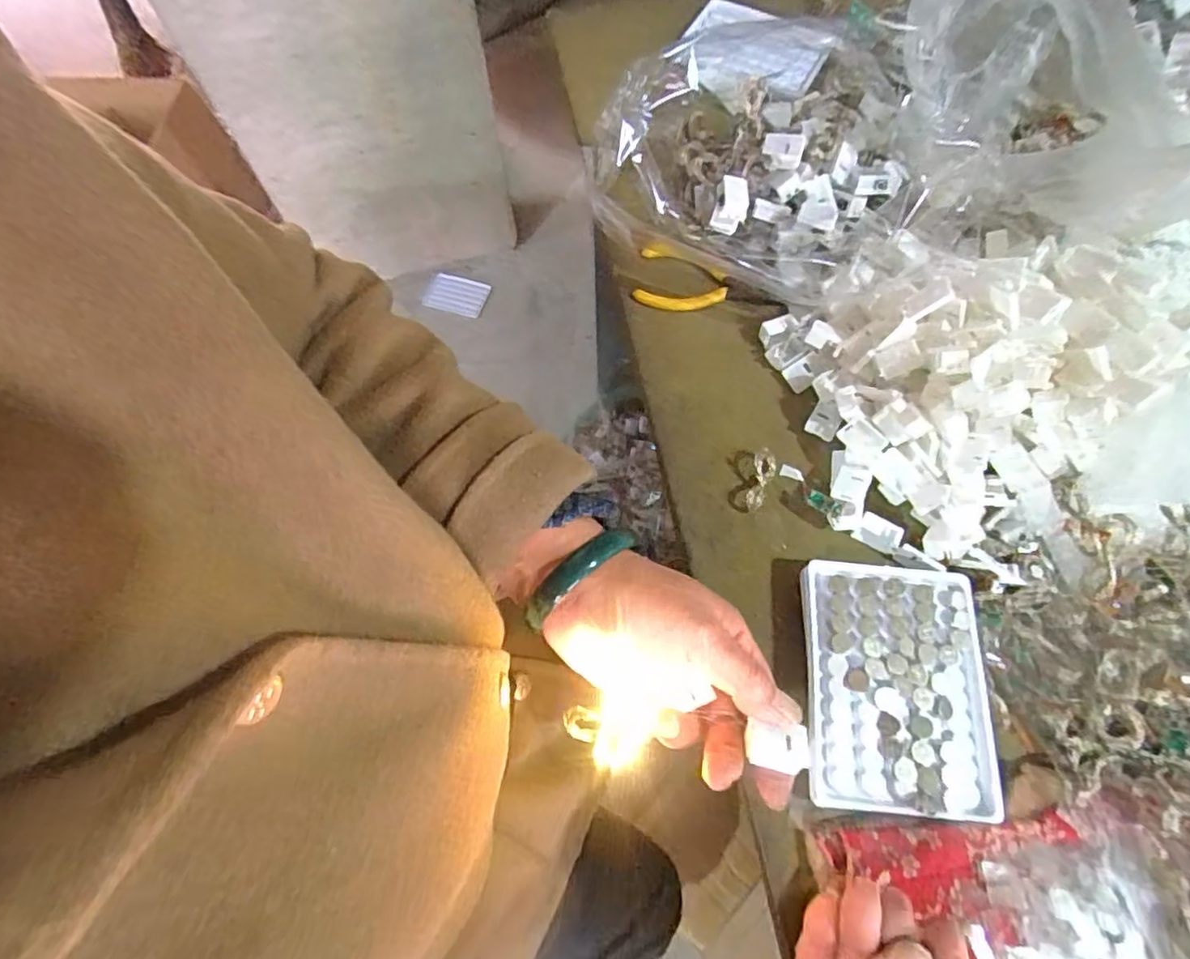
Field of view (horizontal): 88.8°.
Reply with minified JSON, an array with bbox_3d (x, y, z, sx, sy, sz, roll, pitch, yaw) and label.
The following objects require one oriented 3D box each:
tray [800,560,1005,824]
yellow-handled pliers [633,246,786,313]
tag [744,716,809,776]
[{"bbox_3d":[0.168,0.112,0.337,0.097,0.012,0.128,4,67,4],"label":"tray"},{"bbox_3d":[0.083,-0.143,0.451,0.104,0.016,0.044,14,81,2],"label":"yellow-handled pliers"},{"bbox_3d":[0.083,0.119,0.272,0.025,0.005,0.017,11,67,7],"label":"tag"}]

